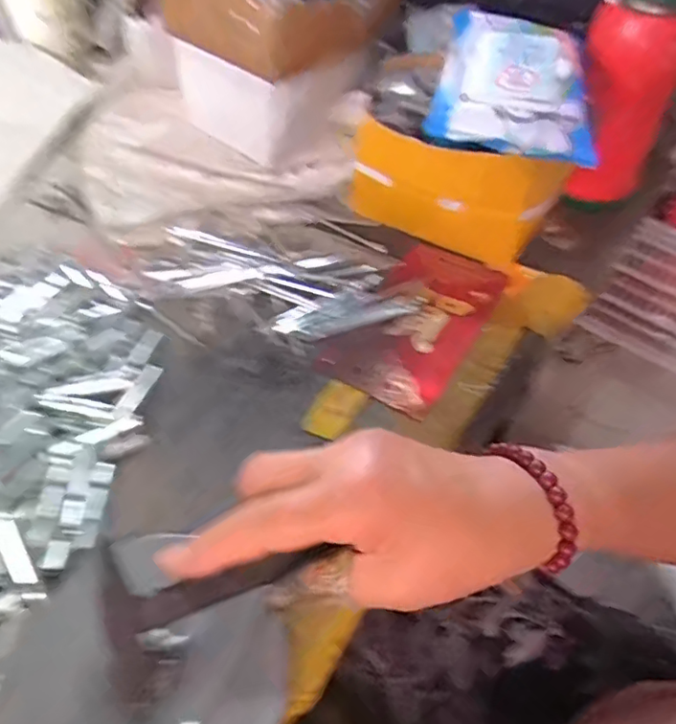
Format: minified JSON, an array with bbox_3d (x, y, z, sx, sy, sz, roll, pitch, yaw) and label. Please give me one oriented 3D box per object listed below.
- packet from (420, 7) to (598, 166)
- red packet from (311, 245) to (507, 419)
[{"bbox_3d":[0.122,-0.205,0.414,0.105,0.035,0.155,7,51,2],"label":"packet"},{"bbox_3d":[0.060,-0.034,0.430,0.087,0.008,0.157,28,55,17],"label":"red packet"}]

